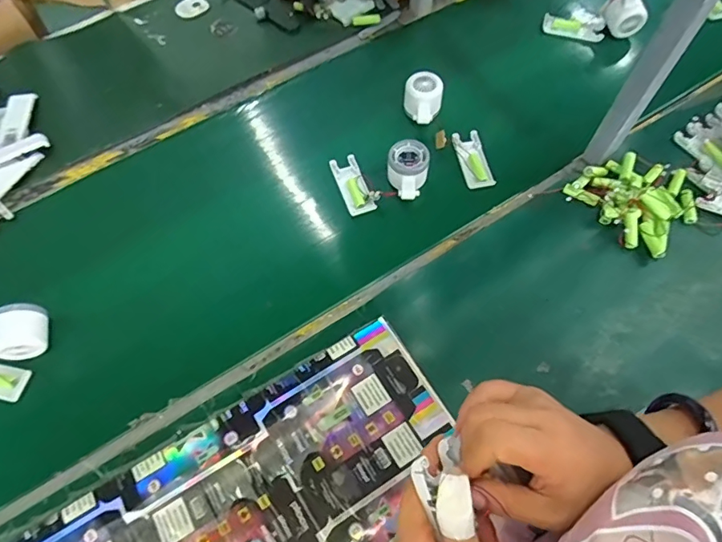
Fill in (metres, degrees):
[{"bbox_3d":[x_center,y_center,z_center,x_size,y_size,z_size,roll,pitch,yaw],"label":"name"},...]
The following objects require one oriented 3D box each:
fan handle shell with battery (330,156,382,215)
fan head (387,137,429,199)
[{"bbox_3d":[-0.011,-0.132,0.726,0.044,0.025,0.103,-23,64,-8],"label":"fan handle shell with battery"},{"bbox_3d":[0.067,-0.146,0.707,0.056,0.045,0.084,5,63,6],"label":"fan head"}]

